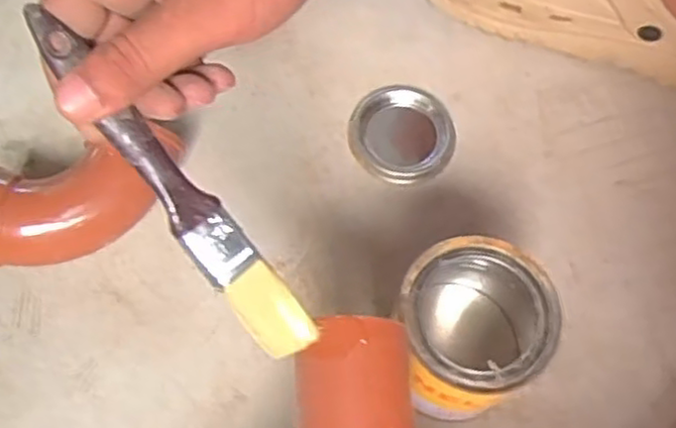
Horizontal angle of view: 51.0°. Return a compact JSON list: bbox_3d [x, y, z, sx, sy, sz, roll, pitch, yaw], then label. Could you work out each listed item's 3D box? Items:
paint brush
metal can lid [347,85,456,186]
[{"bbox_3d":[-0.067,-0.007,0.297,0.024,0.008,0.177,-42,111,-17],"label":"paint brush"},{"bbox_3d":[0.047,-0.060,0.522,0.076,0.018,0.079,1,66,-1],"label":"metal can lid"}]

